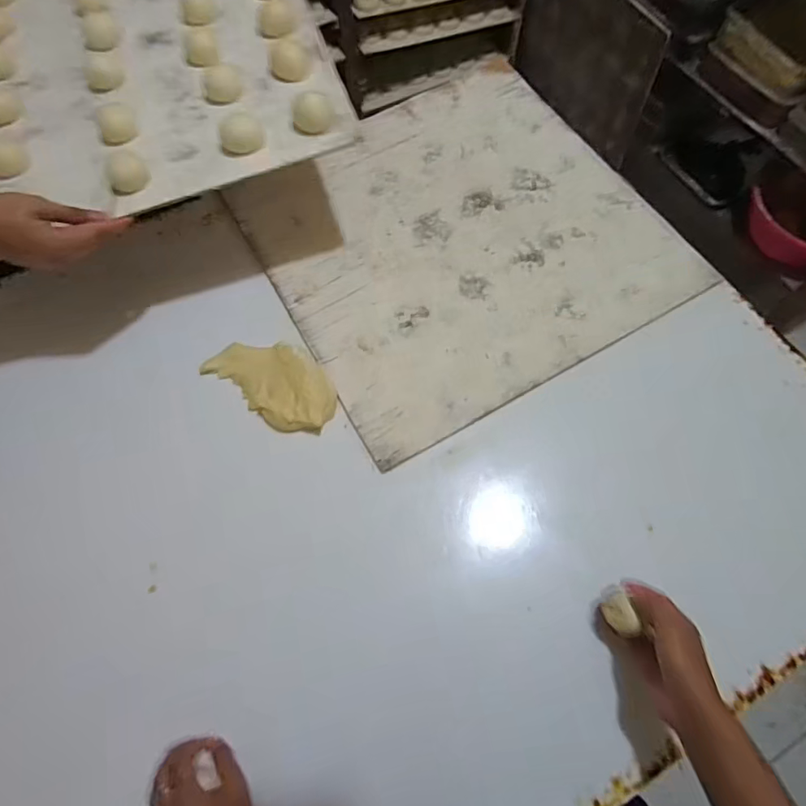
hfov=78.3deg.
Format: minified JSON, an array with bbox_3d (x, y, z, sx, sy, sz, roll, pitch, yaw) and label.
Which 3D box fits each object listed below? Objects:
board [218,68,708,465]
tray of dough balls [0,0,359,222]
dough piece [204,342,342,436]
[{"bbox_3d":[0.084,-0.266,0.776,0.564,0.019,0.549,-29,70,-9],"label":"board"},{"bbox_3d":[-0.399,-0.473,0.674,0.562,0.071,0.560,-16,68,-5],"label":"tray of dough balls"},{"bbox_3d":[-0.173,-0.036,0.671,0.188,0.028,0.104,35,72,15],"label":"dough piece"}]

